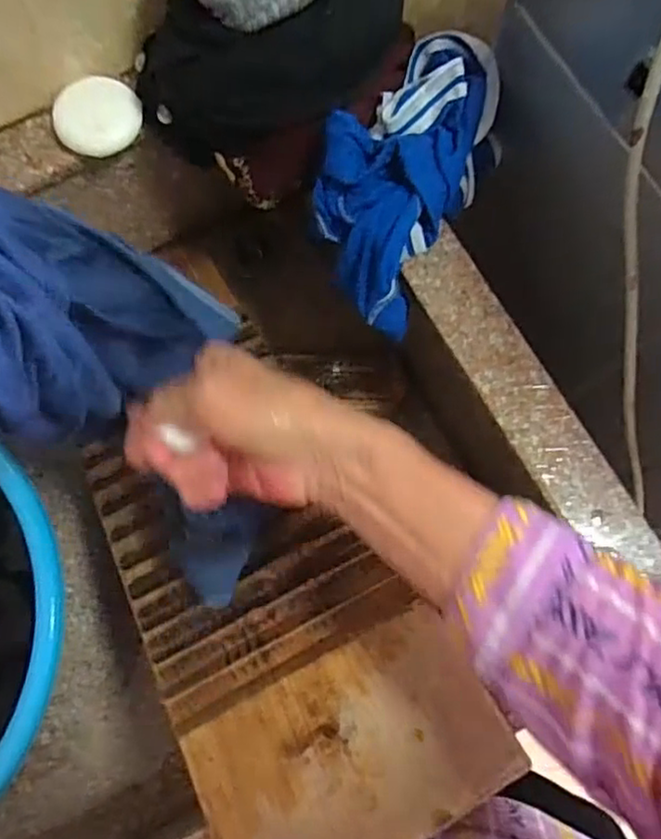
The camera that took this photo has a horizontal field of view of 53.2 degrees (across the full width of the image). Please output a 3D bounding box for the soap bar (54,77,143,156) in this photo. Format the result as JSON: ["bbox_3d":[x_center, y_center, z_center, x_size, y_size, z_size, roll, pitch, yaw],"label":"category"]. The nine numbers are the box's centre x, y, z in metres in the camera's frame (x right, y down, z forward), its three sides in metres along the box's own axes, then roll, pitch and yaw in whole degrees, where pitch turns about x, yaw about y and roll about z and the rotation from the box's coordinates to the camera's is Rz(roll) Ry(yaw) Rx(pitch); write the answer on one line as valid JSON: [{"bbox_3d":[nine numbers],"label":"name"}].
[{"bbox_3d":[-0.165,-0.216,0.466,0.059,0.019,0.053,-29,79,-5],"label":"soap bar"}]

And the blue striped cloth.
[{"bbox_3d":[0.052,-0.174,0.451,0.102,0.070,0.203,29,80,7],"label":"blue striped cloth"}]

